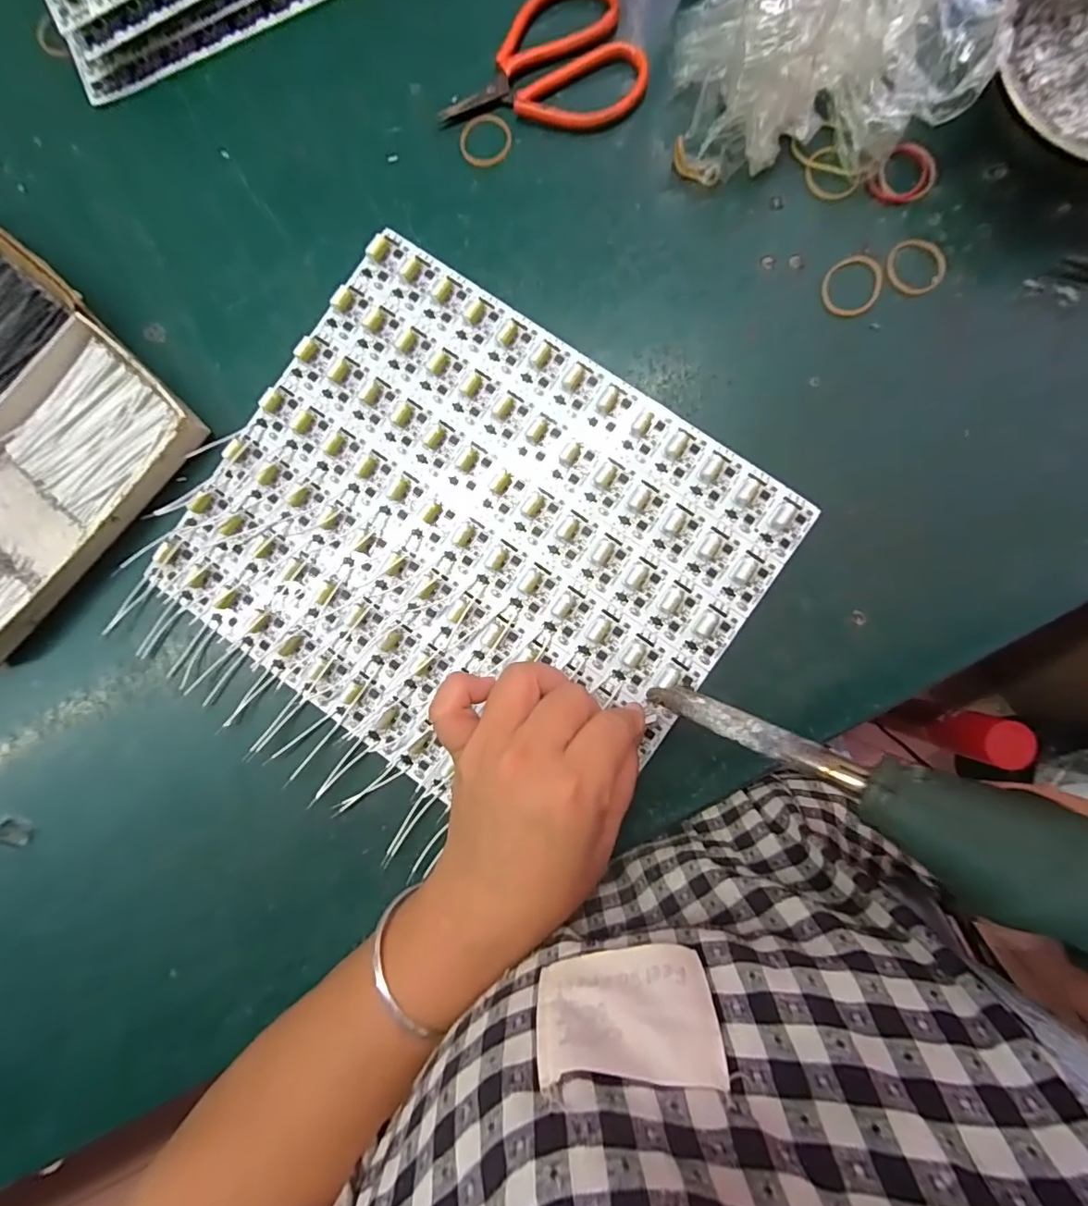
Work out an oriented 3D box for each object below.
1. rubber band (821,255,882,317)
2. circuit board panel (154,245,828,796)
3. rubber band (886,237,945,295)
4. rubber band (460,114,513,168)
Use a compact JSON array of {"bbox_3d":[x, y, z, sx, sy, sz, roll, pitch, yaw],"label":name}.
[{"bbox_3d":[0.167,-0.171,0.278,0.034,0.004,0.030,-27,88,2],"label":"rubber band"},{"bbox_3d":[-0.040,-0.034,0.284,0.284,0.009,0.242,34,91,3],"label":"circuit board panel"},{"bbox_3d":[0.199,-0.181,0.276,0.030,0.004,0.029,0,89,3],"label":"rubber band"},{"bbox_3d":[-0.033,-0.263,0.292,0.029,0.004,0.029,-5,89,3],"label":"rubber band"}]

